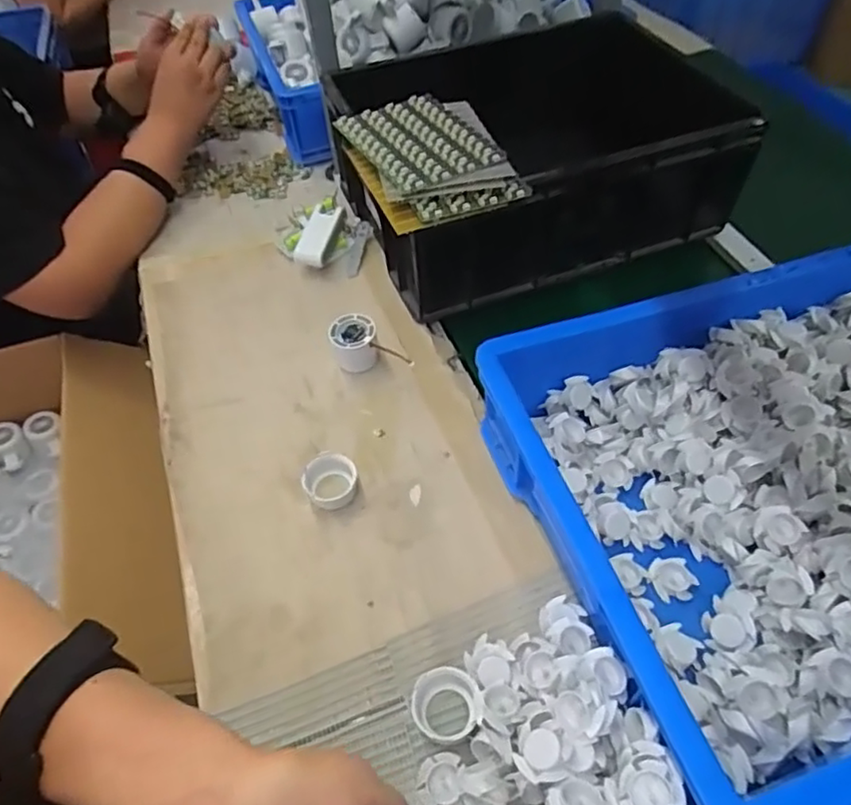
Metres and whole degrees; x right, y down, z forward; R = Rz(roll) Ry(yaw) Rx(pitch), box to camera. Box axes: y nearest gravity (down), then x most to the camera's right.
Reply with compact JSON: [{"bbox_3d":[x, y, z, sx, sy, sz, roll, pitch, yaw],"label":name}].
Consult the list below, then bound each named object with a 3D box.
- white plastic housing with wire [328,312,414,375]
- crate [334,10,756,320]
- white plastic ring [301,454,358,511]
[{"bbox_3d":[-0.065,-0.068,0.745,0.094,0.044,0.055,2,51,2],"label":"white plastic housing with wire"},{"bbox_3d":[0.143,-0.330,0.869,0.520,0.183,0.380,-18,53,-14],"label":"crate"},{"bbox_3d":[-0.096,0.080,0.646,0.055,0.022,0.050,0,51,0],"label":"white plastic ring"}]

